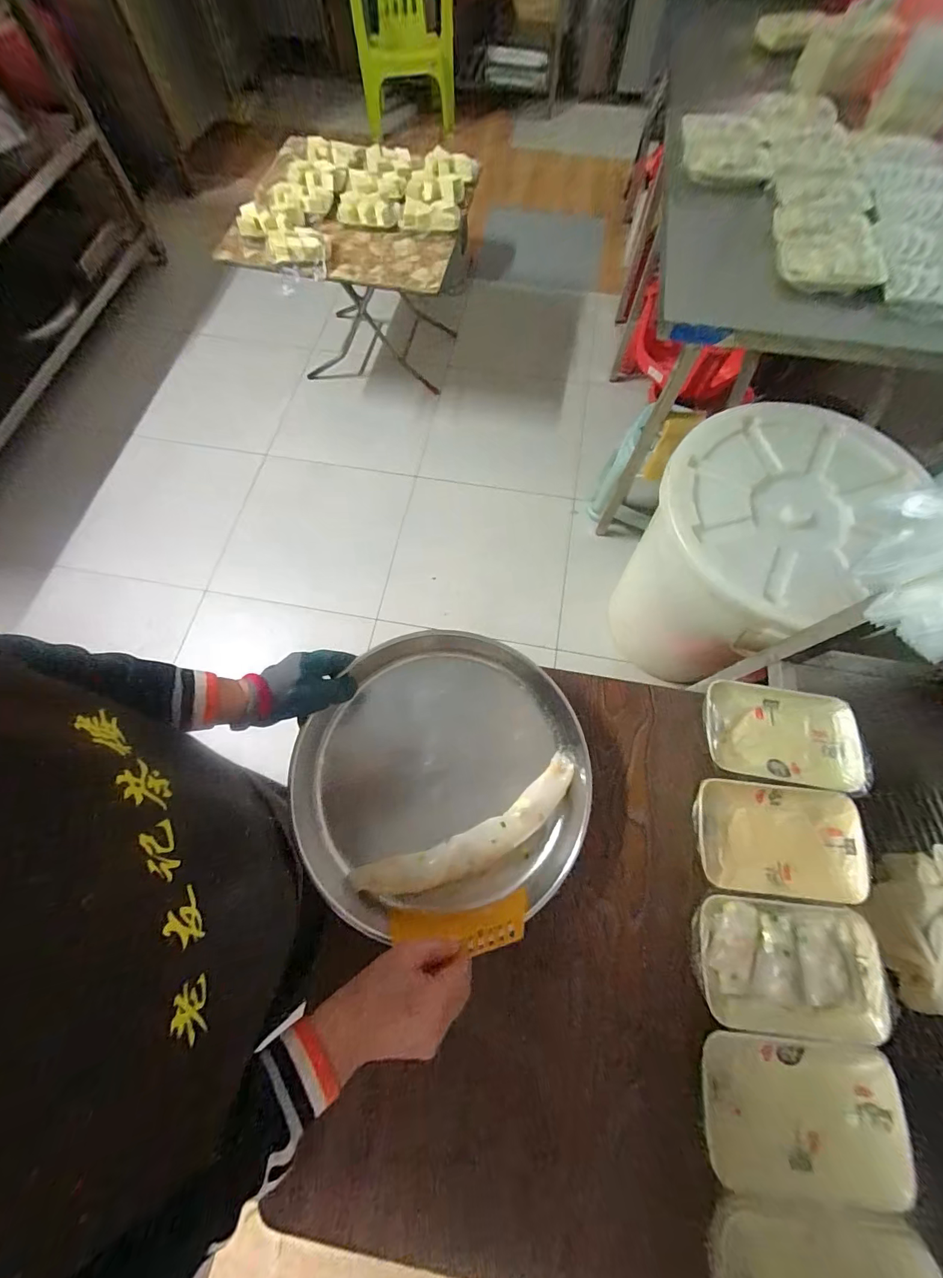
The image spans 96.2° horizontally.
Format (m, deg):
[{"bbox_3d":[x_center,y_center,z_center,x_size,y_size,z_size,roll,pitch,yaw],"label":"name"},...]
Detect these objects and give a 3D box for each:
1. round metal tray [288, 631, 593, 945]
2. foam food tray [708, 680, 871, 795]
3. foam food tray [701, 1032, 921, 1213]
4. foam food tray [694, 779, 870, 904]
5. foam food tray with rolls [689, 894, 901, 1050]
[{"bbox_3d":[-0.032,0.156,0.516,0.341,0.066,0.312,0,71,-1],"label":"round metal tray"},{"bbox_3d":[0.397,0.121,0.547,0.191,0.023,0.119,10,72,2],"label":"foam food tray"},{"bbox_3d":[0.325,0.467,0.416,0.193,0.030,0.120,5,71,1],"label":"foam food tray"},{"bbox_3d":[0.363,0.237,0.501,0.181,0.020,0.121,6,71,1],"label":"foam food tray"},{"bbox_3d":[0.342,0.349,0.447,0.184,0.036,0.123,5,71,1],"label":"foam food tray with rolls"}]

